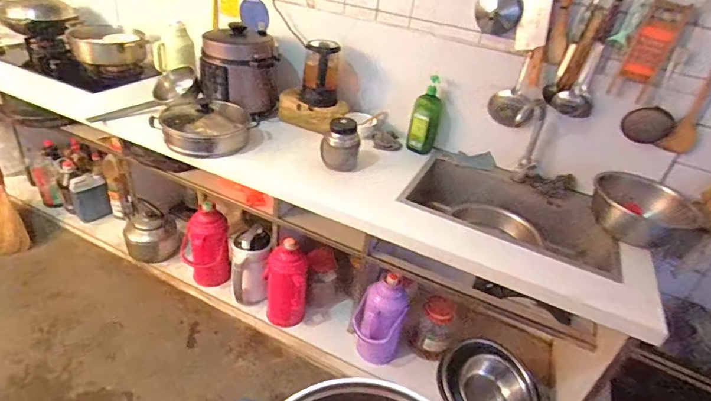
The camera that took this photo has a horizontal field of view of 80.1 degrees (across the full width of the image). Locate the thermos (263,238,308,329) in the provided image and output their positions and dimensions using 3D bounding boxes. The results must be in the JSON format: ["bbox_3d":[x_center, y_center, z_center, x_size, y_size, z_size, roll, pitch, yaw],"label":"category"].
[{"bbox_3d":[-0.261,0.327,1.600,0.164,0.333,0.128,-5,36,-11],"label":"thermos"}]

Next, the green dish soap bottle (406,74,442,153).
[{"bbox_3d":[0.246,-0.294,1.503,0.079,0.284,0.083,-26,44,-35],"label":"green dish soap bottle"}]

